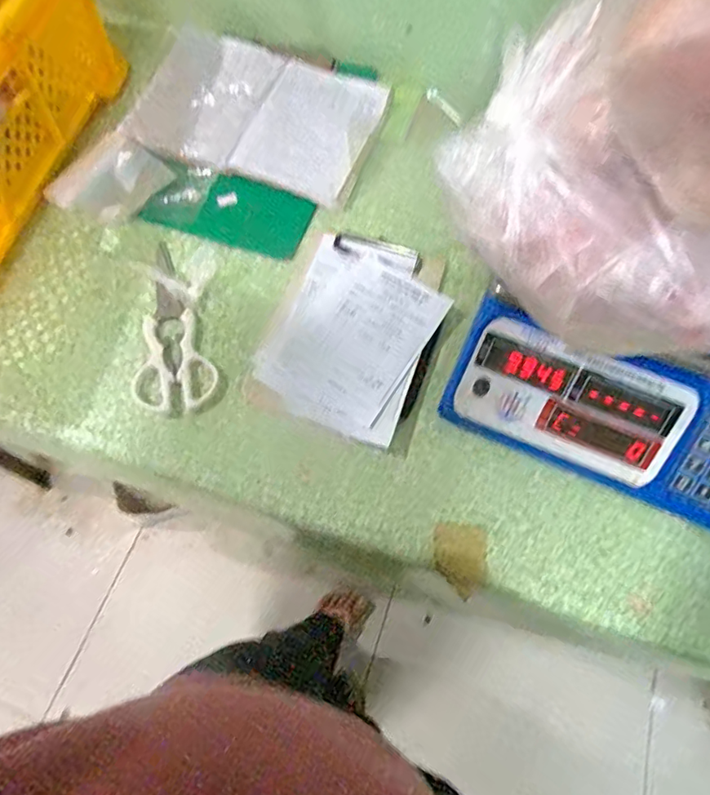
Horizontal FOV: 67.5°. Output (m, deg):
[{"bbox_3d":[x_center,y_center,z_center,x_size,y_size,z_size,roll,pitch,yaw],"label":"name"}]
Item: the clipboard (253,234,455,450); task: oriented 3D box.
[{"bbox_3d":[0.006,-0.069,0.539,0.153,0.017,0.221,21,67,6],"label":"clipboard"}]

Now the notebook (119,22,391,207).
[{"bbox_3d":[-0.121,-0.356,0.653,0.277,0.019,0.208,18,67,5],"label":"notebook"}]

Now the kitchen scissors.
[{"bbox_3d":[-0.173,-0.077,0.536,0.074,0.006,0.187,1,67,-3],"label":"kitchen scissors"}]

